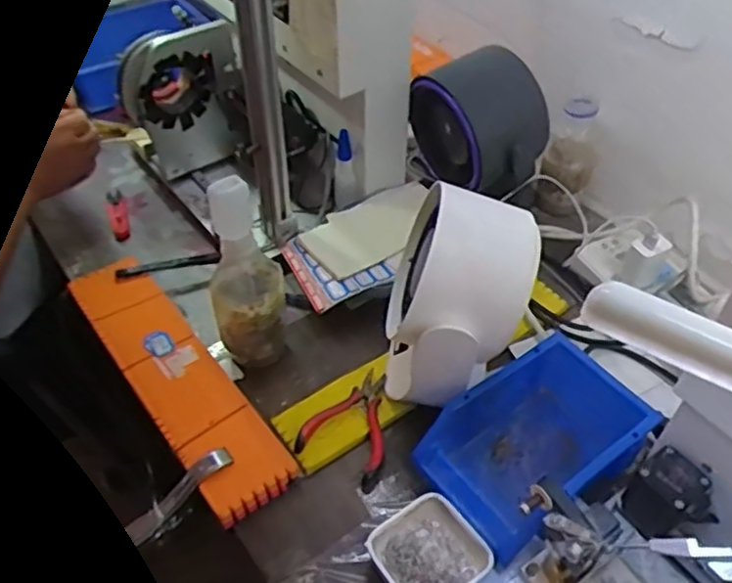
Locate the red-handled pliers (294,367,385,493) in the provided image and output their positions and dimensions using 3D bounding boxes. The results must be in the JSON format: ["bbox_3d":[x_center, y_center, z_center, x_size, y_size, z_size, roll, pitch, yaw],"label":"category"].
[{"bbox_3d":[-0.005,0.127,0.660,0.088,0.017,0.113,24,50,21],"label":"red-handled pliers"}]

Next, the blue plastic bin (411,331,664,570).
[{"bbox_3d":[0.156,0.137,0.610,0.199,0.078,0.124,-26,52,-24],"label":"blue plastic bin"}]

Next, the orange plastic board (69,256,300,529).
[{"bbox_3d":[-0.214,0.078,0.724,0.081,0.020,0.403,-33,48,-20],"label":"orange plastic board"}]

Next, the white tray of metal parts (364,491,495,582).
[{"bbox_3d":[0.052,0.219,0.561,0.079,0.023,0.083,-29,53,-25],"label":"white tray of metal parts"}]

